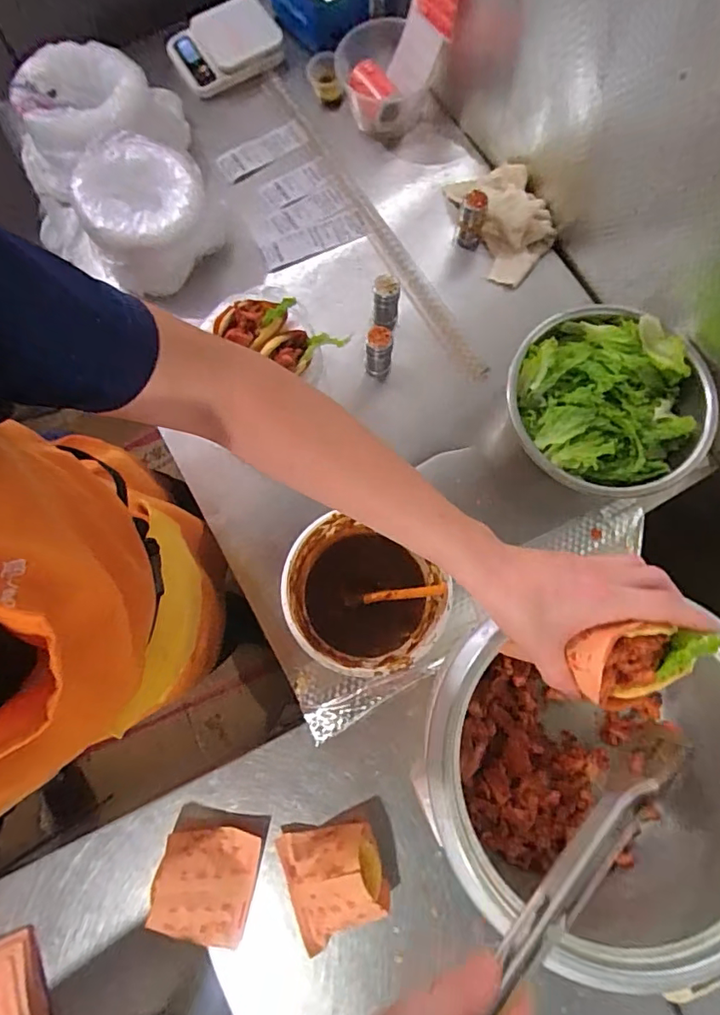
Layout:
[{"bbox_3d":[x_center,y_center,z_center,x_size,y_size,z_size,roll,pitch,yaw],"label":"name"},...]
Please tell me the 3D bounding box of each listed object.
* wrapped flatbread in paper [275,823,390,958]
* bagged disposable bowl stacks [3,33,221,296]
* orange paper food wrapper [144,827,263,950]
[{"bbox_3d":[-0.030,0.452,0.629,0.117,0.059,0.125,-19,77,-4],"label":"wrapped flatbread in paper"},{"bbox_3d":[-0.379,-0.527,0.815,0.247,0.136,0.334,-23,78,-5],"label":"bagged disposable bowl stacks"},{"bbox_3d":[-0.191,0.462,0.636,0.113,0.059,0.129,12,77,3],"label":"orange paper food wrapper"}]

